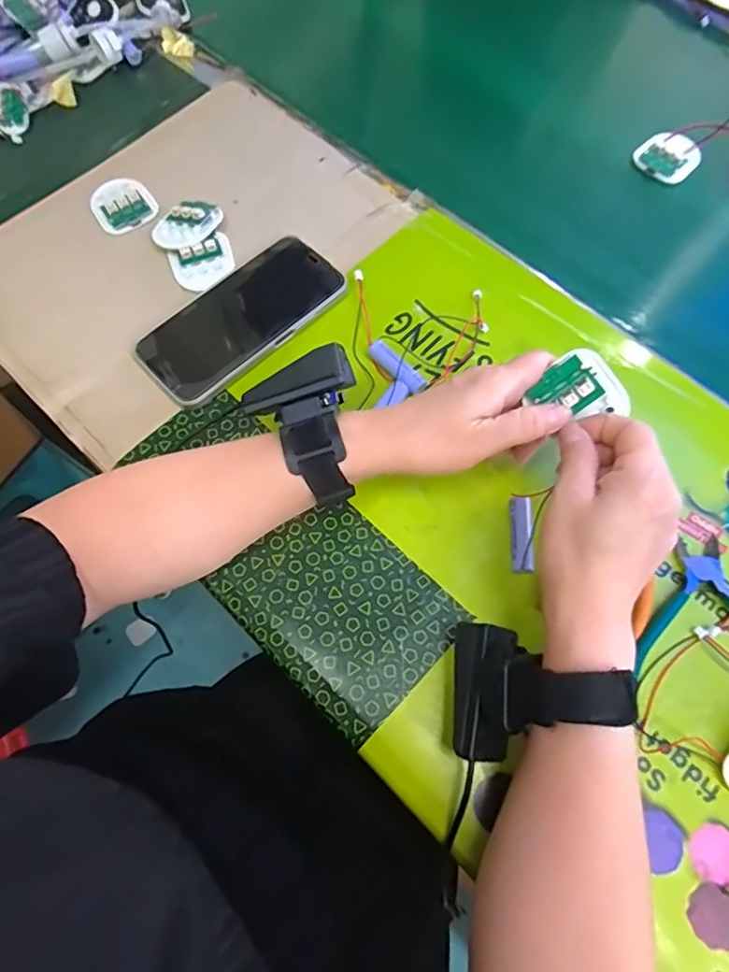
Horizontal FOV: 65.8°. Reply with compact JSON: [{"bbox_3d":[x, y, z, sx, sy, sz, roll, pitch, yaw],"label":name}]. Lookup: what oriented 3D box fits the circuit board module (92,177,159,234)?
[{"bbox_3d":[-0.208,-0.243,0.486,0.050,0.008,0.058,-24,69,-10],"label":"circuit board module"}]

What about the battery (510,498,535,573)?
[{"bbox_3d":[0.101,0.032,0.363,0.012,0.013,0.049,2,67,1],"label":"battery"}]

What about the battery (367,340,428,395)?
[{"bbox_3d":[0.023,-0.088,0.417,0.048,0.012,0.013,41,72,2],"label":"battery"}]

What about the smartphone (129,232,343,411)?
[{"bbox_3d":[-0.093,-0.129,0.431,0.160,0.014,0.076,-40,72,-15],"label":"smartphone"}]

